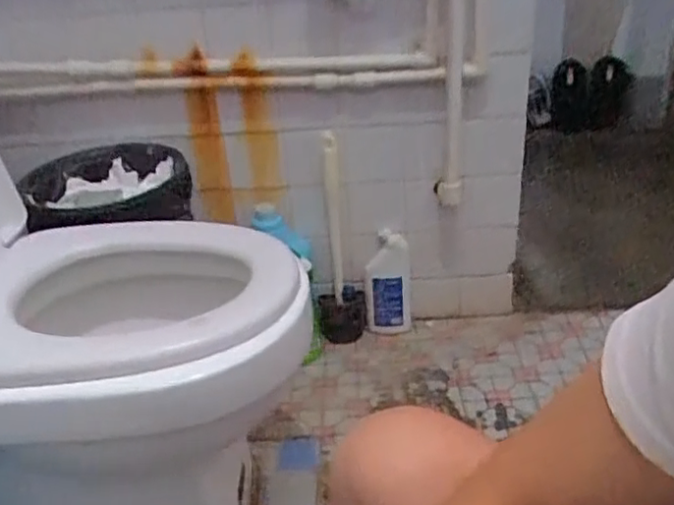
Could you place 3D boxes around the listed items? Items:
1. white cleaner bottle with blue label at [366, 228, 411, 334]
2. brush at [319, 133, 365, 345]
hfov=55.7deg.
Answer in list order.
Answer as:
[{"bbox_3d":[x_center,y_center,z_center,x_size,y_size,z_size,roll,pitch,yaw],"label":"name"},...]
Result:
[{"bbox_3d":[0.103,0.071,1.280,0.090,0.210,0.056,-4,28,3],"label":"white cleaner bottle with blue label"},{"bbox_3d":[0.001,-0.016,1.245,0.093,0.410,0.088,-6,28,-1],"label":"brush"}]

